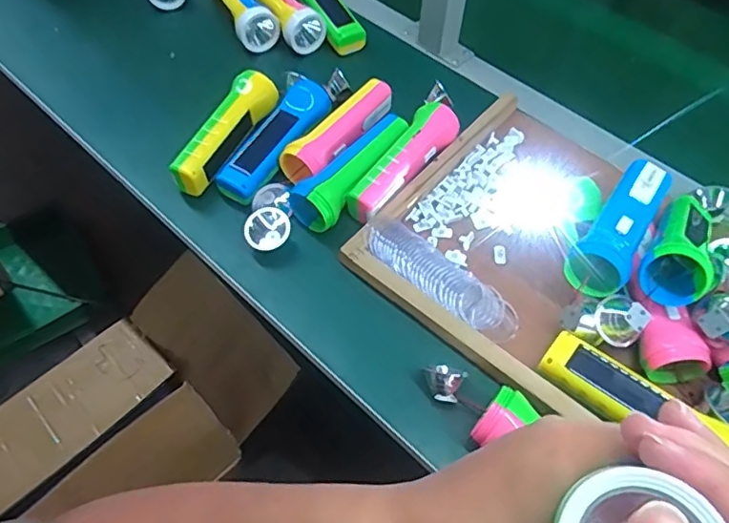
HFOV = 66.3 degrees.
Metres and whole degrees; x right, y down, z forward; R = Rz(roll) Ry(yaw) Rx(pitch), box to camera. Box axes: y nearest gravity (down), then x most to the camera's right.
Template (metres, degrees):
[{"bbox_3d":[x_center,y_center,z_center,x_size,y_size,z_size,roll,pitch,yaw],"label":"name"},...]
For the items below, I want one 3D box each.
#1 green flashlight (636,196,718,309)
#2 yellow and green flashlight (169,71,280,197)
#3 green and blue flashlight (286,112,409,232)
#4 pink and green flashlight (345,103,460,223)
[{"bbox_3d":[0.290,-0.020,0.506,0.050,0.051,0.157,31,44,17],"label":"green flashlight"},{"bbox_3d":[-0.150,-0.142,0.608,0.044,0.045,0.158,22,59,12],"label":"yellow and green flashlight"},{"bbox_3d":[-0.013,-0.098,0.586,0.049,0.040,0.149,32,61,18],"label":"green and blue flashlight"},{"bbox_3d":[0.038,-0.109,0.588,0.047,0.038,0.165,36,62,20],"label":"pink and green flashlight"}]

